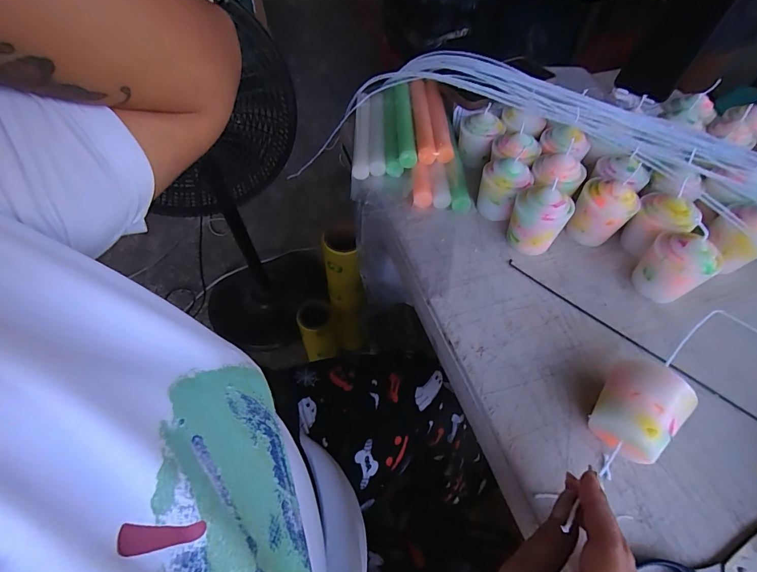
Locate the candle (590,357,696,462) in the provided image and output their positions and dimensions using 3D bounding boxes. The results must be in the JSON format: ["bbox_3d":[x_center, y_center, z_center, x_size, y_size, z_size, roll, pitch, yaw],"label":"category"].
[{"bbox_3d":[0.199,0.097,0.288,0.061,0.056,0.053,-36,63,-24],"label":"candle"}]

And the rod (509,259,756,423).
[{"bbox_3d":[0.237,0.047,0.355,0.254,0.004,0.010,38,62,23],"label":"rod"}]

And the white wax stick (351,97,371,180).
[{"bbox_3d":[-0.023,-0.212,0.522,0.023,0.022,0.156,0,54,0],"label":"white wax stick"}]

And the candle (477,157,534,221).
[{"bbox_3d":[0.144,-0.114,0.429,0.054,0.068,0.045,26,57,16],"label":"candle"}]

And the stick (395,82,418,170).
[{"bbox_3d":[0.034,-0.225,0.502,0.023,0.027,0.156,-1,54,-1],"label":"stick"}]

